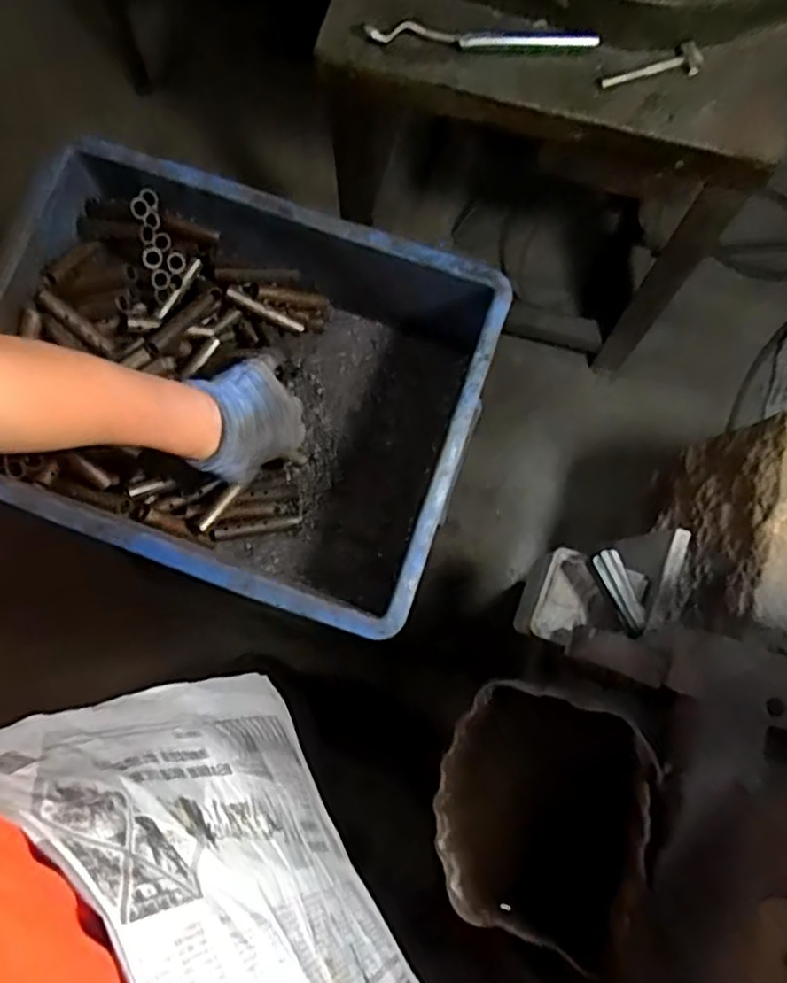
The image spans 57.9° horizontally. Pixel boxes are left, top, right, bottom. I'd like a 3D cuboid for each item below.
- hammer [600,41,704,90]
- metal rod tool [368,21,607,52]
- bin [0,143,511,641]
[{"bbox_3d":[0.270,-0.441,0.743,0.106,0.018,0.027,-14,80,-3],"label":"hammer"},{"bbox_3d":[0.092,-0.479,0.750,0.241,0.018,0.023,5,80,1],"label":"metal rod tool"},{"bbox_3d":[-0.134,-0.081,0.621,0.393,0.153,0.297,20,80,4],"label":"bin"}]

